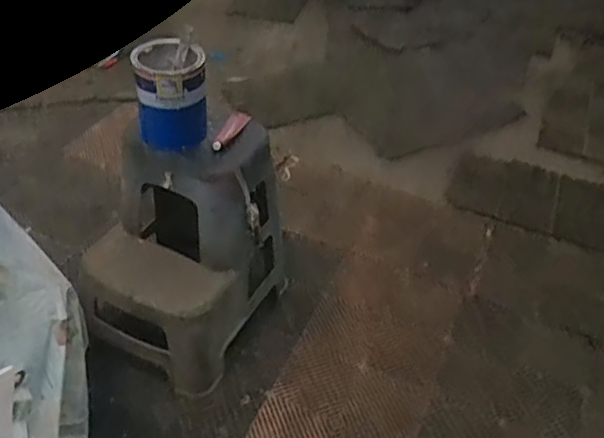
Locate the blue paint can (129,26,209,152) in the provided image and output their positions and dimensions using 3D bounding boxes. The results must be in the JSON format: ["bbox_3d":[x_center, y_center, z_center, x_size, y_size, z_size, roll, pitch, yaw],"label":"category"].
[{"bbox_3d":[-0.304,-0.294,1.437,0.154,0.215,0.163,4,42,-4],"label":"blue paint can"}]

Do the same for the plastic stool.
[{"bbox_3d":[-0.305,0.039,1.651,0.410,0.573,0.493,22,44,16],"label":"plastic stool"}]

